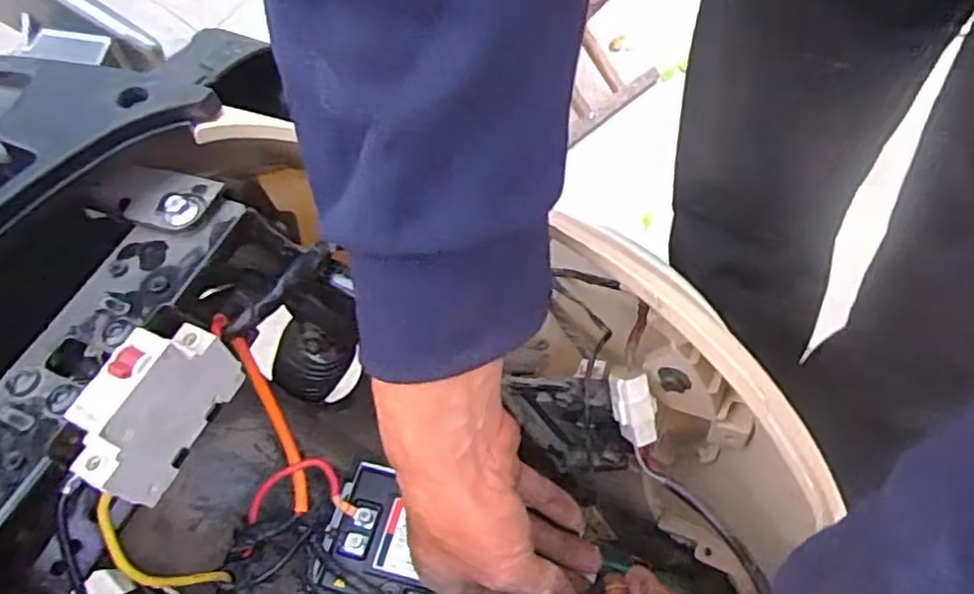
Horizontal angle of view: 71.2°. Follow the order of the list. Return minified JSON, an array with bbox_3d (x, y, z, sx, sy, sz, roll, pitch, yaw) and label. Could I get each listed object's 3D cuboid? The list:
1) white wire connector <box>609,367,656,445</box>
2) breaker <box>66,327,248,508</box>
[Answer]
[{"bbox_3d":[0.083,0.062,0.382,0.022,0.046,0.013,-18,12,-8],"label":"white wire connector"},{"bbox_3d":[-0.146,0.048,0.302,0.017,0.064,0.077,20,56,20],"label":"breaker"}]

